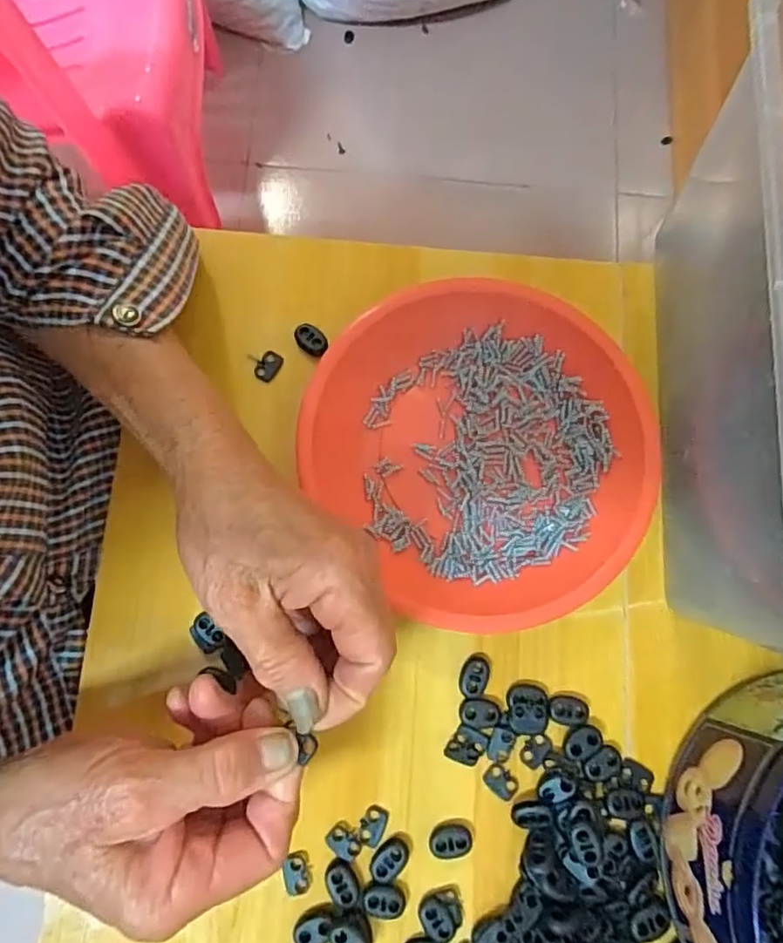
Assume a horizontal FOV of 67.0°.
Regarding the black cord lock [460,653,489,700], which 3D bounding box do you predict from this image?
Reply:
[{"bbox_3d":[0.046,0.112,0.321,0.013,0.004,0.022,19,79,3],"label":"black cord lock"}]

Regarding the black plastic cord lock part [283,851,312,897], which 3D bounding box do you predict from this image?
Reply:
[{"bbox_3d":[-0.048,0.205,0.301,0.014,0.004,0.019,-7,79,-2],"label":"black plastic cord lock part"}]

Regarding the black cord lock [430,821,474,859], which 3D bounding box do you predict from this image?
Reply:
[{"bbox_3d":[0.031,0.191,0.306,0.023,0.004,0.015,-21,80,-5],"label":"black cord lock"}]

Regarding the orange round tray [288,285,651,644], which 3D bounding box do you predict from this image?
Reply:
[{"bbox_3d":[0.054,-0.015,0.337,0.182,0.023,0.187,0,79,0],"label":"orange round tray"}]

